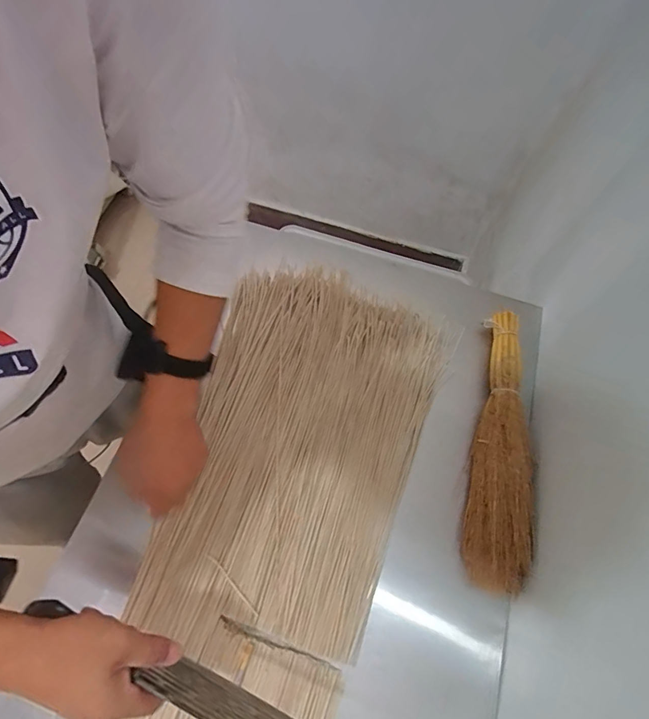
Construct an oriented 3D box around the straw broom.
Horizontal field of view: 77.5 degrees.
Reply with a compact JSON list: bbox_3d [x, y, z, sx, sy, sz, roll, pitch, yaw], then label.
[{"bbox_3d":[0.264,0.113,0.600,0.074,0.061,0.417,12,66,2],"label":"straw broom"}]

